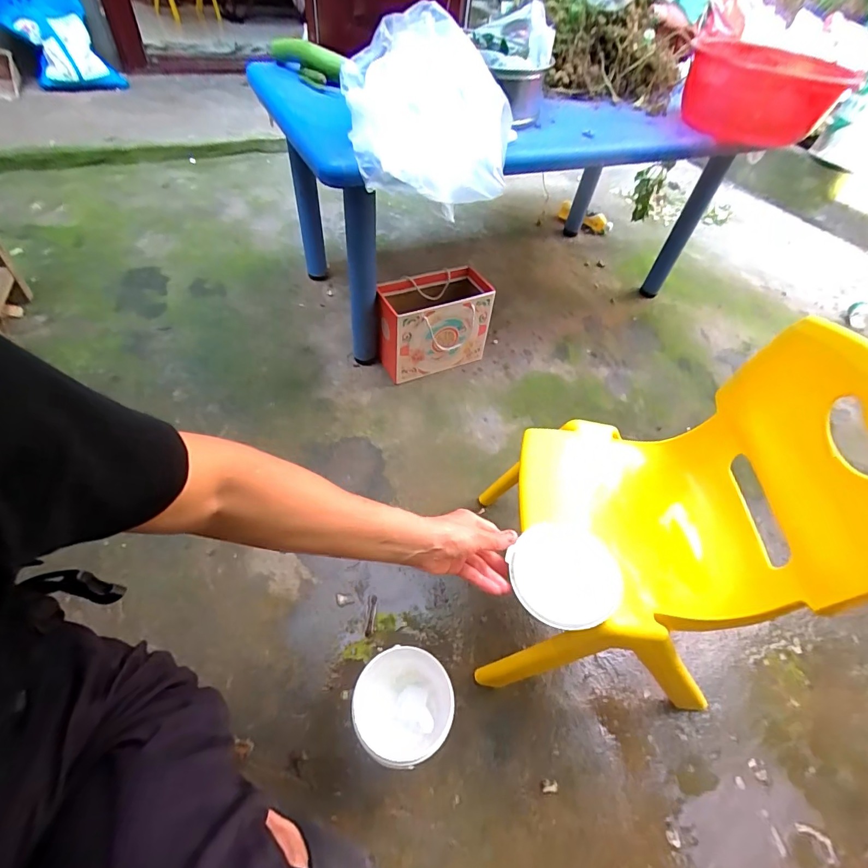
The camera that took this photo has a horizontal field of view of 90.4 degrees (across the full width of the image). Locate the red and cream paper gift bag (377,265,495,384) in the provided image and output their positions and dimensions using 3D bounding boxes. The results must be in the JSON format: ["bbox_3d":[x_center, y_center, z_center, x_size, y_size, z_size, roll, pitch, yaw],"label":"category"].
[{"bbox_3d":[0.000,-0.269,1.086,0.280,0.211,0.150,-15,55,-17],"label":"red and cream paper gift bag"}]

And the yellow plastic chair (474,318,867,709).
[{"bbox_3d":[0.280,0.125,0.571,0.316,0.437,0.324,9,49,0],"label":"yellow plastic chair"}]

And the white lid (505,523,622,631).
[{"bbox_3d":[0.150,0.161,0.499,0.116,0.007,0.115,-7,60,12],"label":"white lid"}]

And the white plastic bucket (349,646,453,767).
[{"bbox_3d":[-0.042,0.376,0.595,0.124,0.114,0.124,4,49,-4],"label":"white plastic bucket"}]

